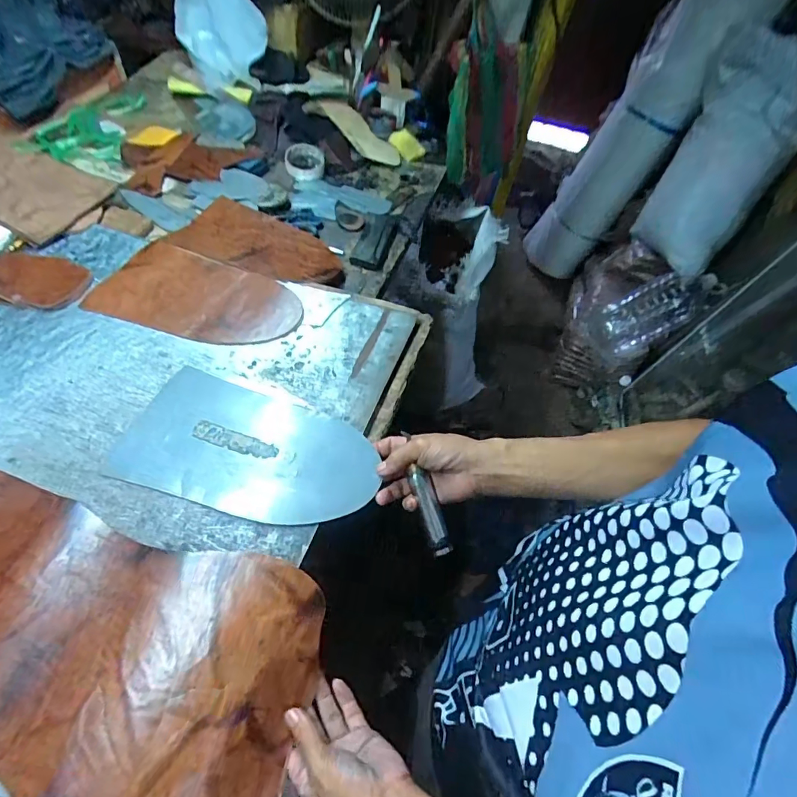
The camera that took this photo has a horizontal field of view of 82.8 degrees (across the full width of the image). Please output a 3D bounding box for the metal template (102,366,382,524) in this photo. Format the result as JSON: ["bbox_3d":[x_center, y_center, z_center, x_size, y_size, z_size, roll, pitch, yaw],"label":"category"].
[{"bbox_3d":[-0.173,0.058,0.537,0.295,0.008,0.160,14,55,9],"label":"metal template"}]

